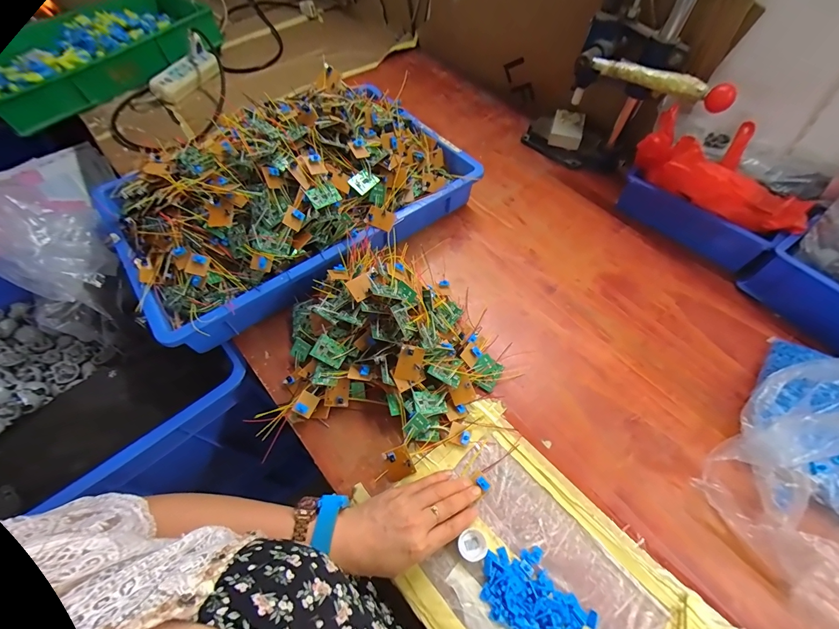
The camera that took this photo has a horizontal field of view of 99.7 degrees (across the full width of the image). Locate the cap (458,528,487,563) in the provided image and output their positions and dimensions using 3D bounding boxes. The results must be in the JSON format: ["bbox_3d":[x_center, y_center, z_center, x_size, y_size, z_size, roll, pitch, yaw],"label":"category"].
[{"bbox_3d":[0.059,0.254,0.387,0.029,0.008,0.027,1,57,-1],"label":"cap"}]

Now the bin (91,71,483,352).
[{"bbox_3d":[-0.199,-0.217,0.585,0.563,0.147,0.336,-35,64,-21],"label":"bin"}]

